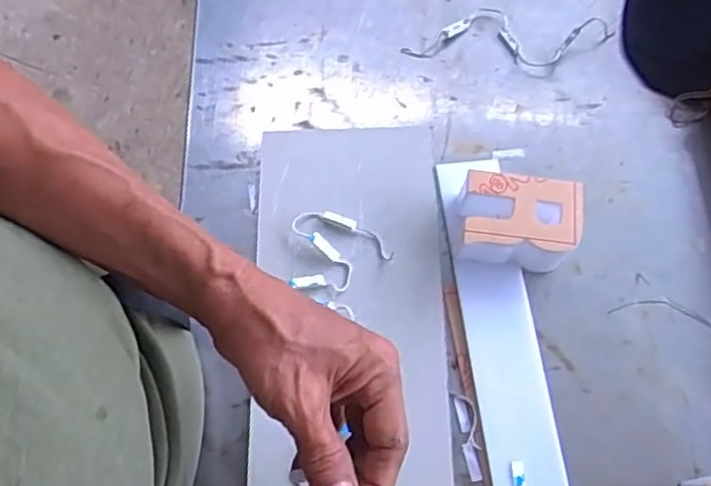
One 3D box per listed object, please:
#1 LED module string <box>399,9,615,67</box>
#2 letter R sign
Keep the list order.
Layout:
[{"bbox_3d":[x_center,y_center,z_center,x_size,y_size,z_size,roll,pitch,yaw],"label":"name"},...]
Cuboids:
[{"bbox_3d":[0.129,-0.178,0.576,0.171,0.011,0.053,6,70,4],"label":"LED module string"},{"bbox_3d":[0.120,-0.014,0.496,0.086,0.048,0.057,8,70,4],"label":"letter R sign"}]

